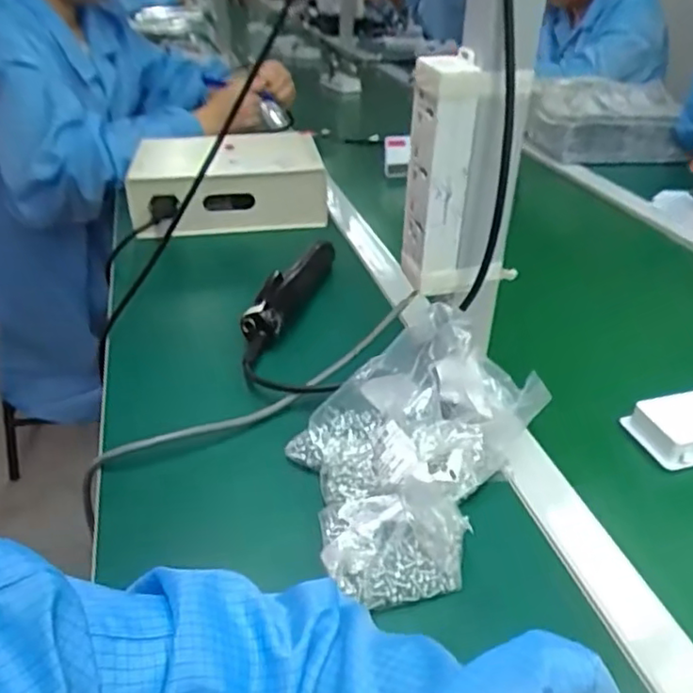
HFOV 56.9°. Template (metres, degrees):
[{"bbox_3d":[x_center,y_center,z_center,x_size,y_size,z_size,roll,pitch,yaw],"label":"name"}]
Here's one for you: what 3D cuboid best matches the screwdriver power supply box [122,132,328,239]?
[{"bbox_3d":[-0.174,-0.241,0.935,0.265,0.089,0.205,-6,34,-9],"label":"screwdriver power supply box"}]

